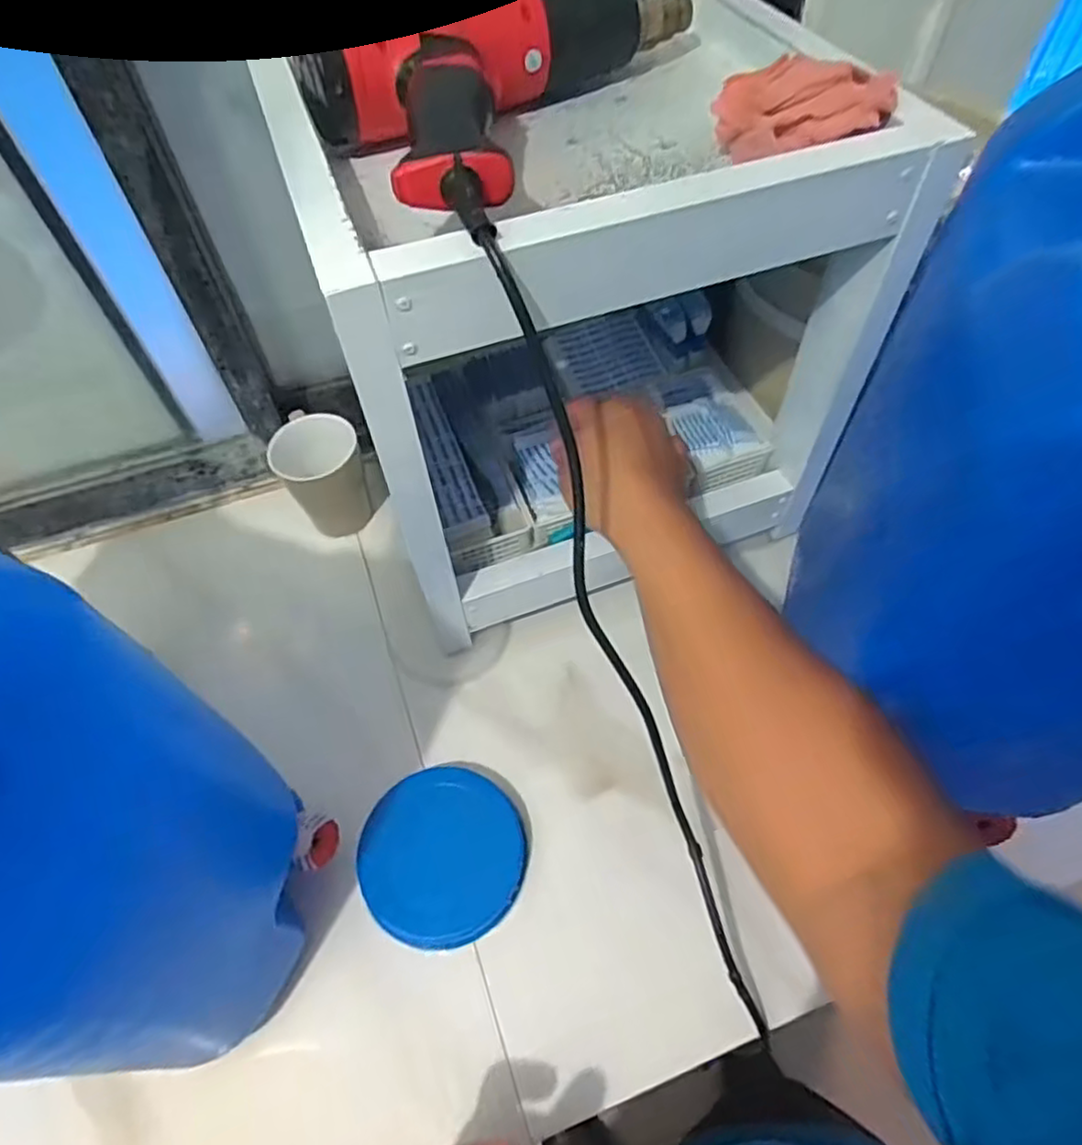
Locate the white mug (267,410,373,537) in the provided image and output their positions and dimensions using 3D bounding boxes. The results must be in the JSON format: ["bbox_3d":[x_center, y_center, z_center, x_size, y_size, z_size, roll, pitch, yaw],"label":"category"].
[{"bbox_3d":[-0.214,-0.099,0.669,0.073,0.099,0.091,-19,58,-9],"label":"white mug"}]

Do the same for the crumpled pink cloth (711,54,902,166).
[{"bbox_3d":[0.151,-0.260,0.398,0.099,0.051,0.052,7,58,7],"label":"crumpled pink cloth"}]

